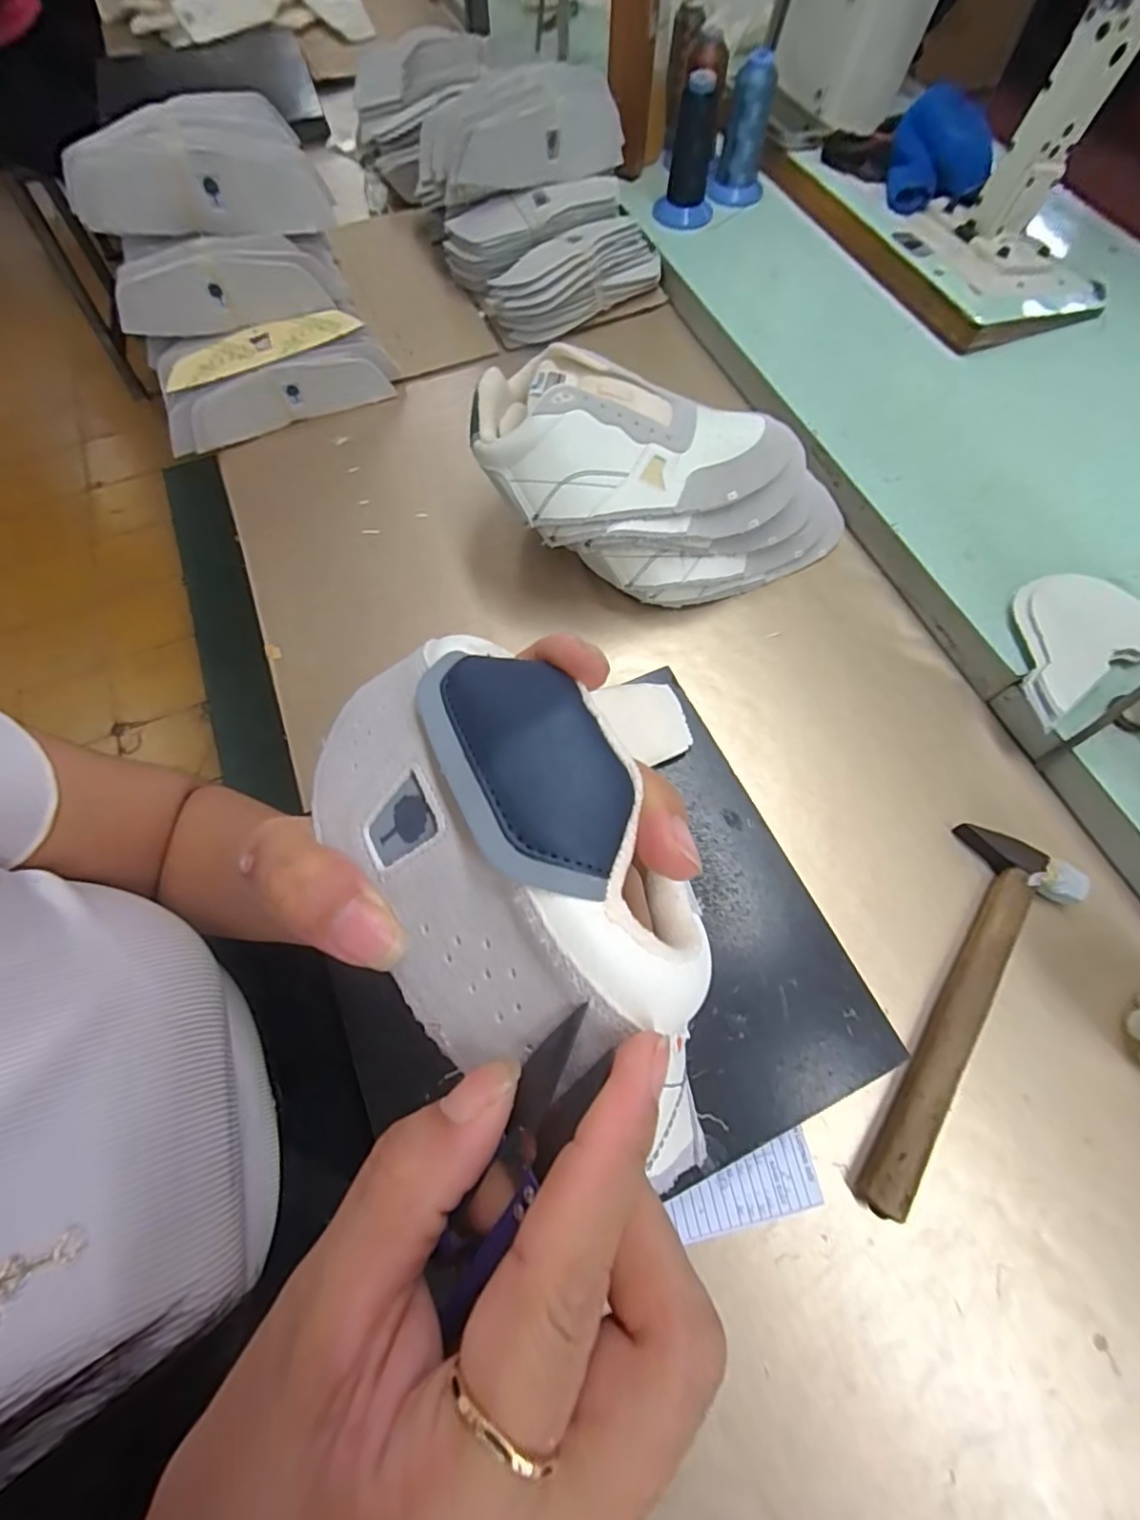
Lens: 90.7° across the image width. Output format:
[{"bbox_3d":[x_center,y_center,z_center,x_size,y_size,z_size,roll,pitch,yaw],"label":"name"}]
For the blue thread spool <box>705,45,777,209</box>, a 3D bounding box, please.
[{"bbox_3d":[0.197,-0.706,0.637,0.062,0.105,0.064,18,69,7],"label":"blue thread spool"}]

